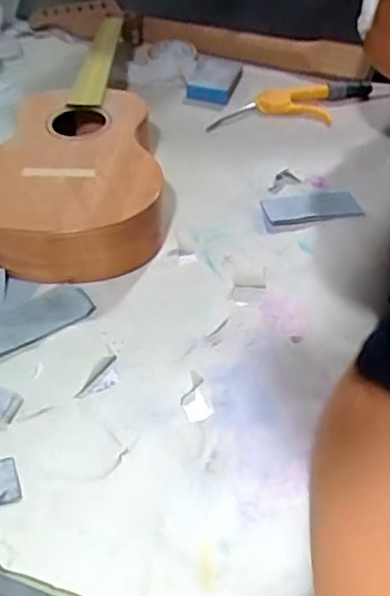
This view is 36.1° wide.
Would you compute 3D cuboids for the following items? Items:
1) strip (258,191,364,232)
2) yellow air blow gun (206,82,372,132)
[{"bbox_3d":[0.149,-0.110,0.756,0.121,0.017,0.059,-9,46,-11],"label":"strip"},{"bbox_3d":[0.162,-0.295,0.932,0.279,0.034,0.087,-11,46,-13],"label":"yellow air blow gun"}]

